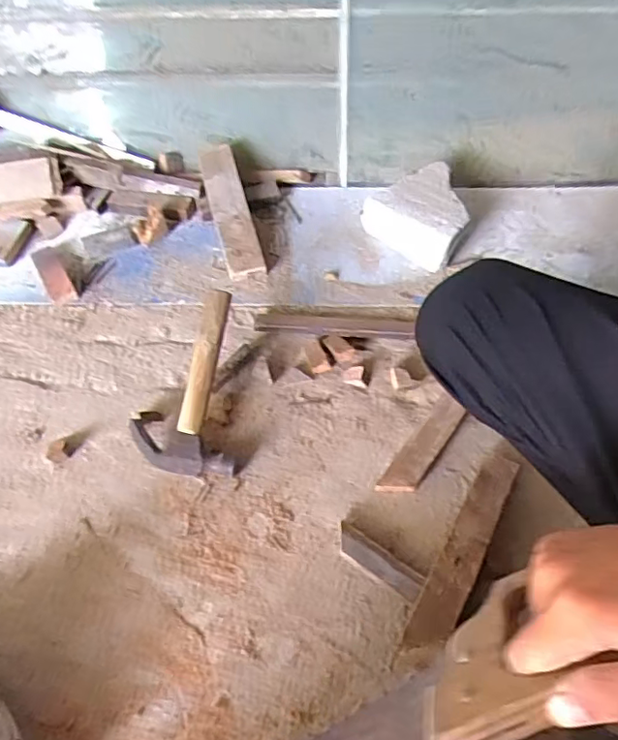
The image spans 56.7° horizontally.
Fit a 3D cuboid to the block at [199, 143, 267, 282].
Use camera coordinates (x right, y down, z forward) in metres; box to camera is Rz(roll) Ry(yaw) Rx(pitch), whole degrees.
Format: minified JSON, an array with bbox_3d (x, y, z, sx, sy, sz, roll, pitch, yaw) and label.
[{"bbox_3d":[-0.112,-0.230,0.810,0.053,0.026,0.213,-15,76,-7],"label":"block"}]

